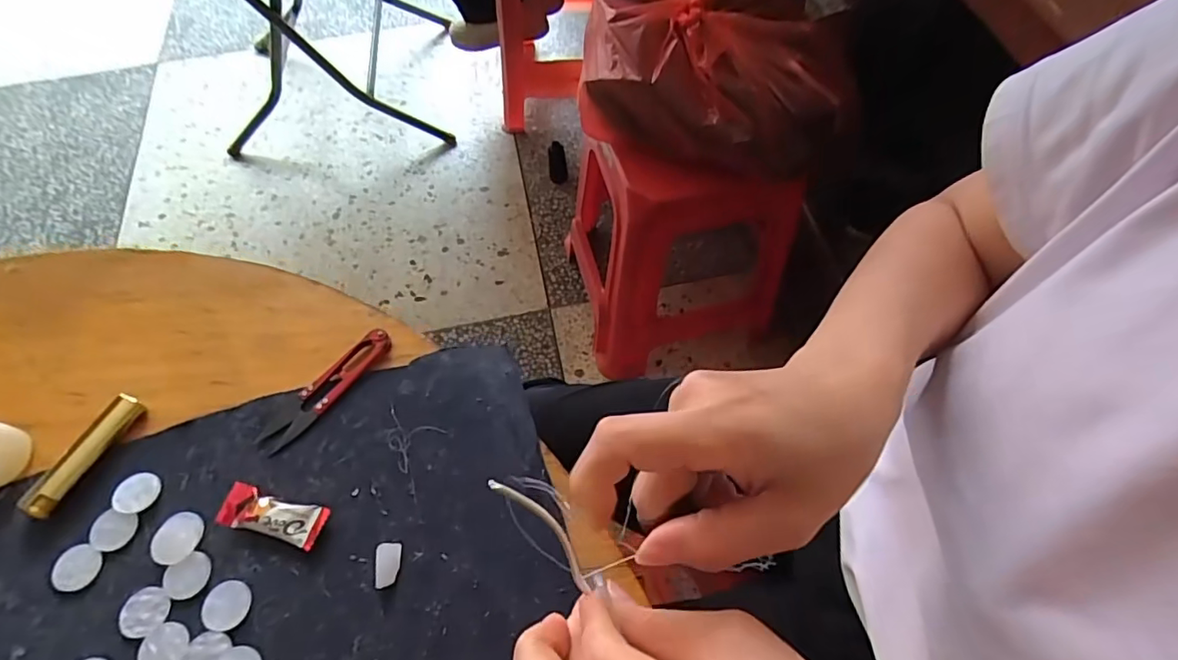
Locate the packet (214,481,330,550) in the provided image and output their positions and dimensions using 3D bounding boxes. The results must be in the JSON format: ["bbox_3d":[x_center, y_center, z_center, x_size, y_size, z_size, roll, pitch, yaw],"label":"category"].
[{"bbox_3d":[-0.191,0.112,0.331,0.062,0.008,0.024,13,63,9],"label":"packet"}]

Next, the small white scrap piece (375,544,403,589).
[{"bbox_3d":[-0.117,0.136,0.317,0.013,0.006,0.023,-4,62,0],"label":"small white scrap piece"}]

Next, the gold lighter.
[{"bbox_3d":[-0.323,0.079,0.351,0.018,0.013,0.081,19,64,11],"label":"gold lighter"}]

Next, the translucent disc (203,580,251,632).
[{"bbox_3d":[-0.208,0.157,0.313,0.026,0.004,0.025,-1,62,1],"label":"translucent disc"}]

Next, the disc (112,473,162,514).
[{"bbox_3d":[-0.286,0.102,0.344,0.025,0.004,0.024,-1,62,1],"label":"disc"}]

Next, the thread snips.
[{"bbox_3d":[-0.180,0.039,0.376,0.024,0.007,0.103,34,68,18],"label":"thread snips"}]

